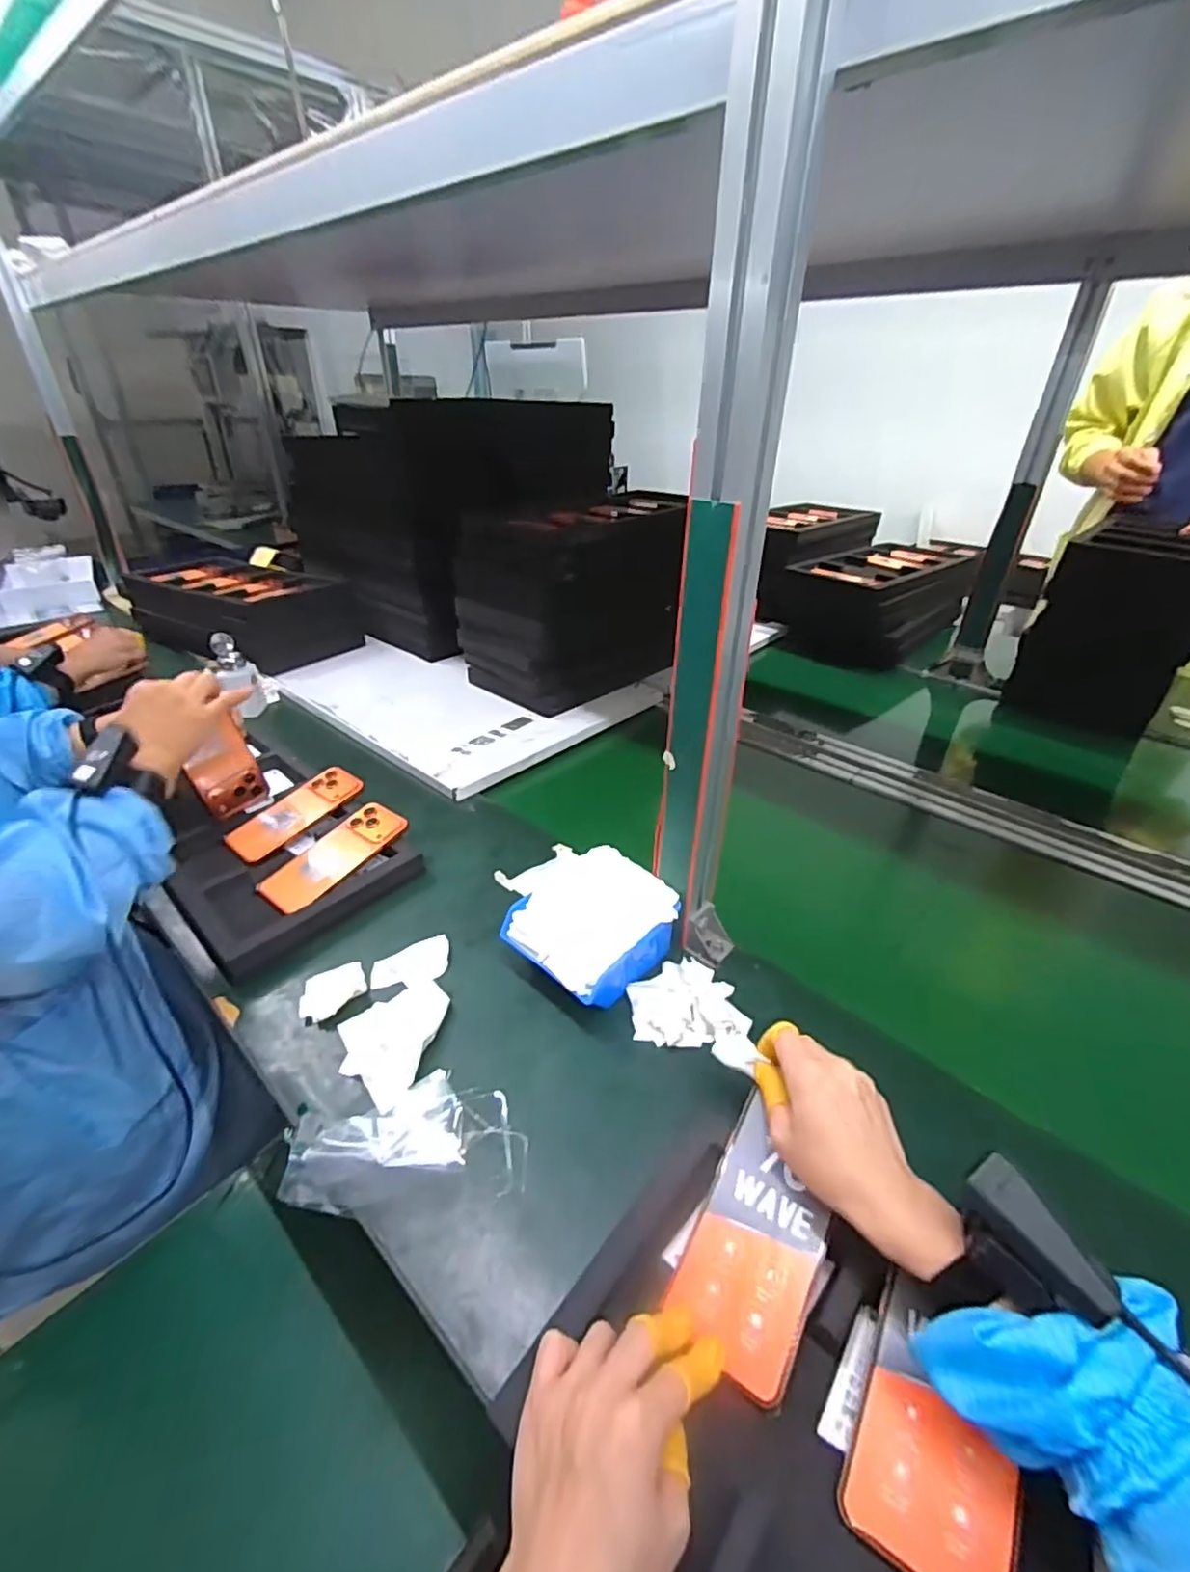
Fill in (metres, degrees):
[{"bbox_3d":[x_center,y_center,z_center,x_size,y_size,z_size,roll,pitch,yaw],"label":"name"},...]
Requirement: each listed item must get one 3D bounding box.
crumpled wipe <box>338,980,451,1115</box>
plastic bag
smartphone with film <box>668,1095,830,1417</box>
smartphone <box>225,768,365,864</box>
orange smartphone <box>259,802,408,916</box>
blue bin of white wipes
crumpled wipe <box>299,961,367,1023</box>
[{"bbox_3d":[-0.186,0.220,0.558,0.086,0.010,0.121,8,33,10],"label":"crumpled wipe"},{"bbox_3d":[-0.142,0.269,0.483,0.173,0.018,0.095,-3,32,-6],"label":"plastic bag"},{"bbox_3d":[0.105,0.284,0.396,0.073,0.008,0.143,19,46,25],"label":"smartphone with film"},{"bbox_3d":[-0.386,0.034,0.811,0.082,0.017,0.166,27,54,35],"label":"smartphone"},{"bbox_3d":[-0.309,0.080,0.740,0.087,0.014,0.167,26,53,34],"label":"orange smartphone"},{"bbox_3d":[-0.012,0.135,0.625,0.141,0.074,0.148,-25,40,-35],"label":"blue bin of white wipes"},{"bbox_3d":[-0.252,0.196,0.601,0.063,0.006,0.051,-23,39,-34],"label":"crumpled wipe"}]

